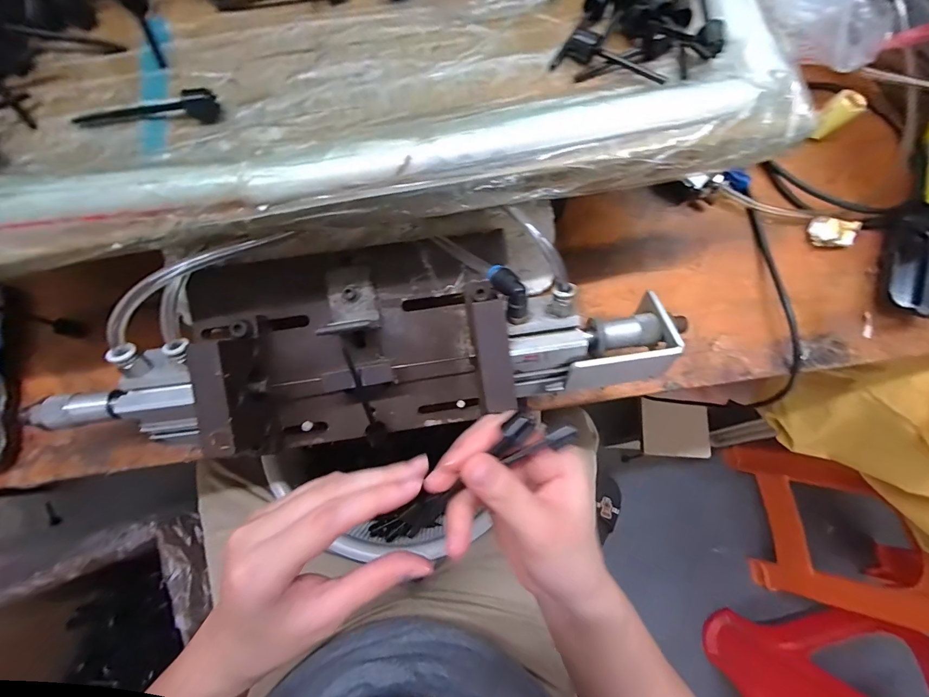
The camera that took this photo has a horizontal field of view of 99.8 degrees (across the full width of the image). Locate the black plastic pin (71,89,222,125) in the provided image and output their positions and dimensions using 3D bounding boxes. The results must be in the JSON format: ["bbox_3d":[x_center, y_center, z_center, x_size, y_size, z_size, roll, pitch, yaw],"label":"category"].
[{"bbox_3d":[-0.191,-0.144,0.230,0.083,0.017,0.011,-4,76,-2],"label":"black plastic pin"}]

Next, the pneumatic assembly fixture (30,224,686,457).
[{"bbox_3d":[-0.069,-0.015,0.285,0.435,0.091,0.147,-8,76,-3],"label":"pneumatic assembly fixture"}]

